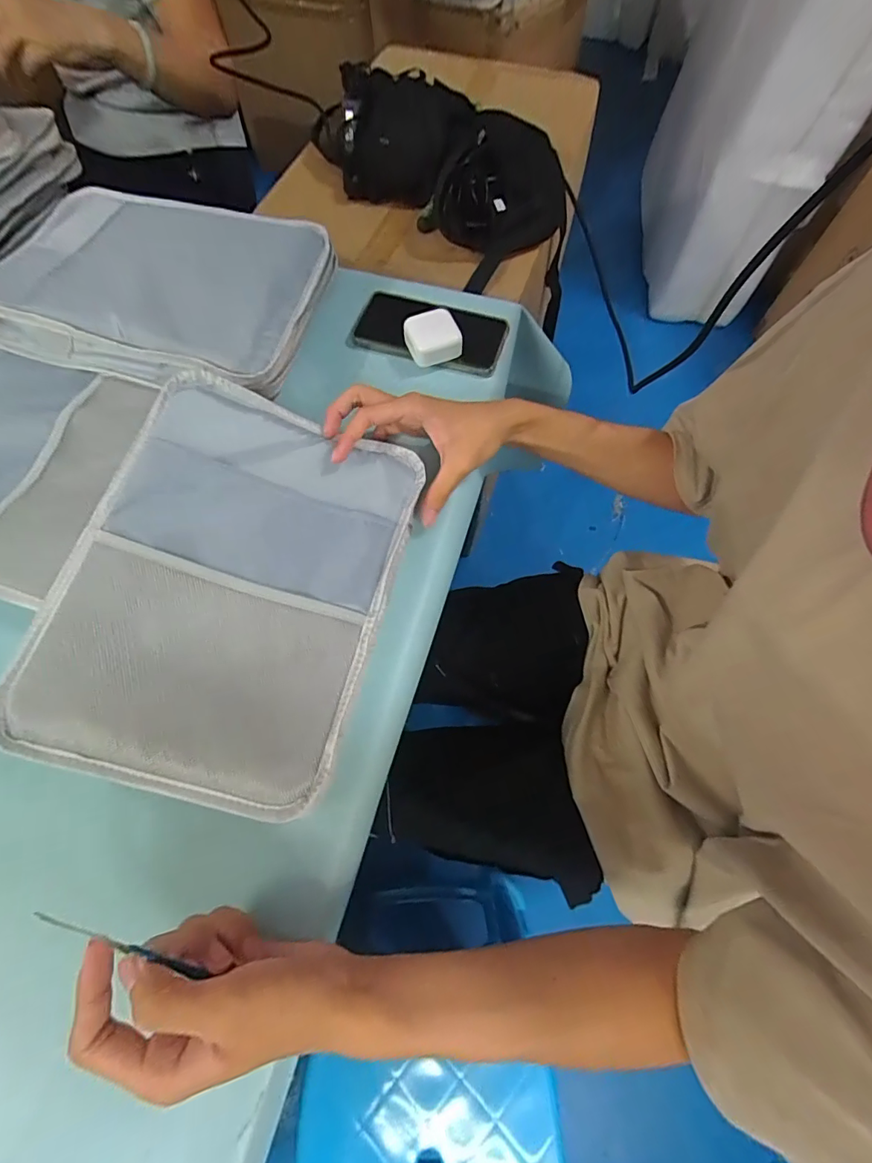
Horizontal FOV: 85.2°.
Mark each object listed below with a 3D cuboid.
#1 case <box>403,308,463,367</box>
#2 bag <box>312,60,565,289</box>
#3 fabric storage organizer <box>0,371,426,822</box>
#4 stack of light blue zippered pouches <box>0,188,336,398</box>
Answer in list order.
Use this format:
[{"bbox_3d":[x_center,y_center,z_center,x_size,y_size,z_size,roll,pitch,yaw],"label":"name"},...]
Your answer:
[{"bbox_3d":[-0.004,-0.258,0.501,0.052,0.025,0.048,-21,68,-9],"label":"case"},{"bbox_3d":[0.028,-0.597,0.670,0.271,0.093,0.383,-35,71,-14],"label":"bag"},{"bbox_3d":[-0.153,-0.006,0.365,0.225,0.019,0.309,19,70,-7],"label":"fabric storage organizer"},{"bbox_3d":[-0.286,-0.306,0.487,0.319,0.045,0.237,10,67,4],"label":"stack of light blue zippered pouches"}]

